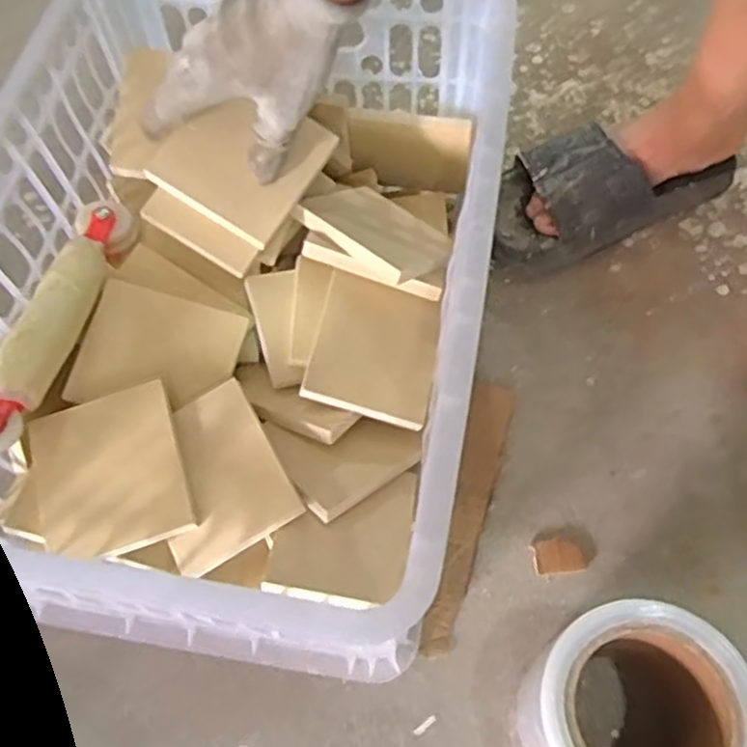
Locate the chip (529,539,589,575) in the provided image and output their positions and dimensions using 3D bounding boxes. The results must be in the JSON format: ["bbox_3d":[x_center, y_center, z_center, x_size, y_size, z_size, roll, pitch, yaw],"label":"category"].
[{"bbox_3d":[0.128,0.127,0.504,0.035,0.005,0.023,-6,63,-1],"label":"chip"}]

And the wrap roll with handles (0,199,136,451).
[{"bbox_3d":[-0.206,-0.037,0.462,0.051,0.039,0.193,7,63,6],"label":"wrap roll with handles"}]

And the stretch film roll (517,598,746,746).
[{"bbox_3d":[0.140,0.196,0.410,0.106,0.118,0.106,-1,63,2],"label":"stretch film roll"}]

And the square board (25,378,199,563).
[{"bbox_3d":[-0.159,0.059,0.434,0.088,0.004,0.096,-19,67,-4],"label":"square board"}]

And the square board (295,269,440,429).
[{"bbox_3d":[0.002,-0.017,0.472,0.079,0.008,0.090,17,62,-7],"label":"square board"}]

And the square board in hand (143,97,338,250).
[{"bbox_3d":[-0.088,-0.146,0.487,0.092,0.009,0.094,32,75,-2],"label":"square board in hand"}]

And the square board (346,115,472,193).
[{"bbox_3d":[0.029,-0.177,0.593,0.094,0.079,0.010,4,63,4],"label":"square board"}]

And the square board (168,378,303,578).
[{"bbox_3d":[-0.096,0.057,0.430,0.076,0.006,0.096,-27,62,-12],"label":"square board"}]

